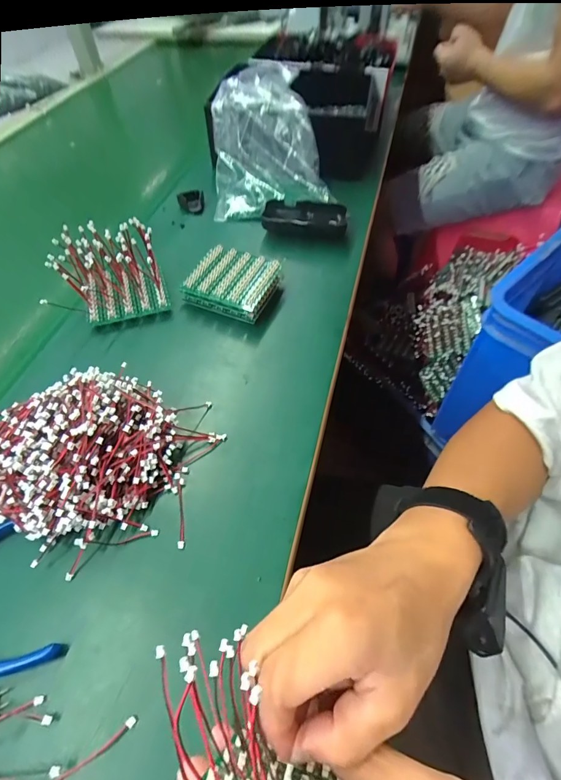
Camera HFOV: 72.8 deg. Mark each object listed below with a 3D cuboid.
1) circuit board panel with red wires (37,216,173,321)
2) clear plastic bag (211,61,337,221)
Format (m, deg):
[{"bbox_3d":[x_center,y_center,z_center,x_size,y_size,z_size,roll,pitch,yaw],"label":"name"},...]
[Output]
[{"bbox_3d":[-0.186,-0.127,0.409,0.111,0.060,0.092,-12,56,-6],"label":"circuit board panel with red wires"},{"bbox_3d":[-0.027,-0.355,0.533,0.157,0.047,0.222,-10,89,11],"label":"clear plastic bag"}]

